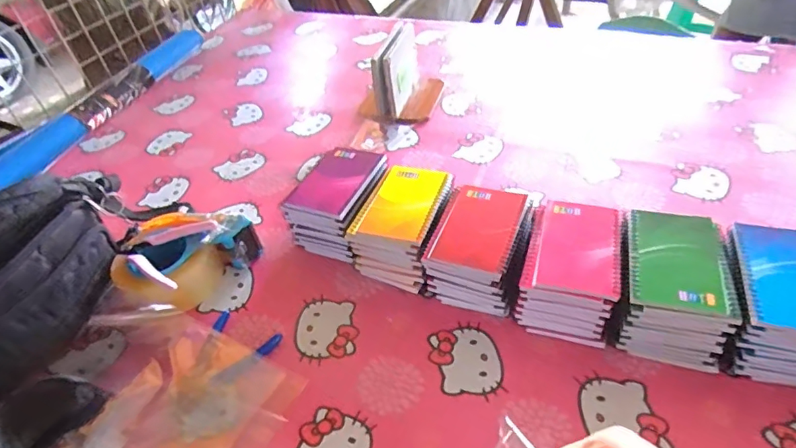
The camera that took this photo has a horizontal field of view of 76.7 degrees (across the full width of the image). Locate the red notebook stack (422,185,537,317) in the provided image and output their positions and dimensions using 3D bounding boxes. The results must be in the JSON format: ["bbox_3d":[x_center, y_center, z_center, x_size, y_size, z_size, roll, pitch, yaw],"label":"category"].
[{"bbox_3d":[0.098,0.028,0.598,0.100,0.077,0.124,14,47,20],"label":"red notebook stack"}]

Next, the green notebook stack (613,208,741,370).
[{"bbox_3d":[0.283,0.063,0.531,0.097,0.083,0.140,8,46,15],"label":"green notebook stack"}]

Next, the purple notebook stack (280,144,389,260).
[{"bbox_3d":[-0.075,-0.034,0.691,0.107,0.076,0.144,15,48,21],"label":"purple notebook stack"}]

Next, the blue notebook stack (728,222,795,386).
[{"bbox_3d":[0.378,0.077,0.501,0.103,0.085,0.138,8,46,15],"label":"blue notebook stack"}]

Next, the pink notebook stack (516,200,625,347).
[{"bbox_3d":[0.192,0.050,0.563,0.093,0.076,0.134,12,47,18],"label":"pink notebook stack"}]

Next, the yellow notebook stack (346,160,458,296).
[{"bbox_3d":[0.013,-0.001,0.644,0.104,0.075,0.145,18,49,24],"label":"yellow notebook stack"}]

